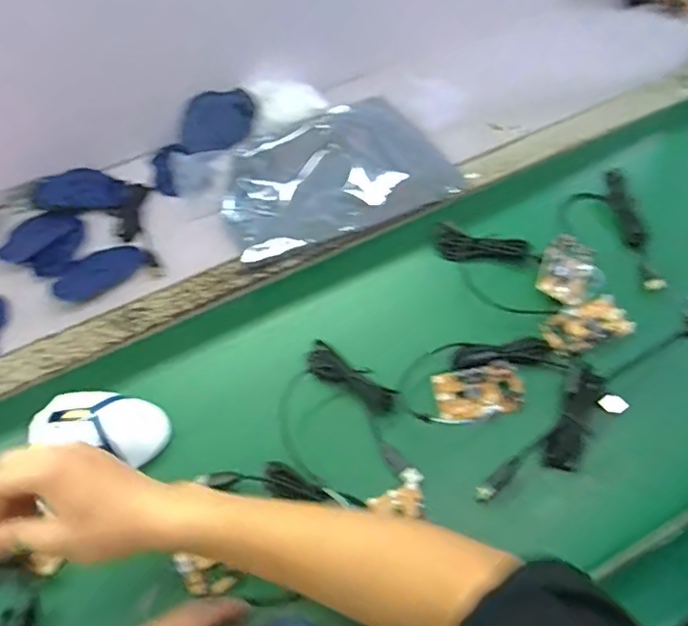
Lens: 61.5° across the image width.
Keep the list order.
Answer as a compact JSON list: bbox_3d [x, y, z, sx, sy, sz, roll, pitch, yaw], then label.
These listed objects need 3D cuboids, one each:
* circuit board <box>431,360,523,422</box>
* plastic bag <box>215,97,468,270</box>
[{"bbox_3d":[0.124,0.073,0.532,0.077,0.010,0.047,-12,73,-4],"label":"circuit board"},{"bbox_3d":[-0.012,-0.165,0.685,0.266,0.023,0.162,-21,73,-11],"label":"plastic bag"}]

